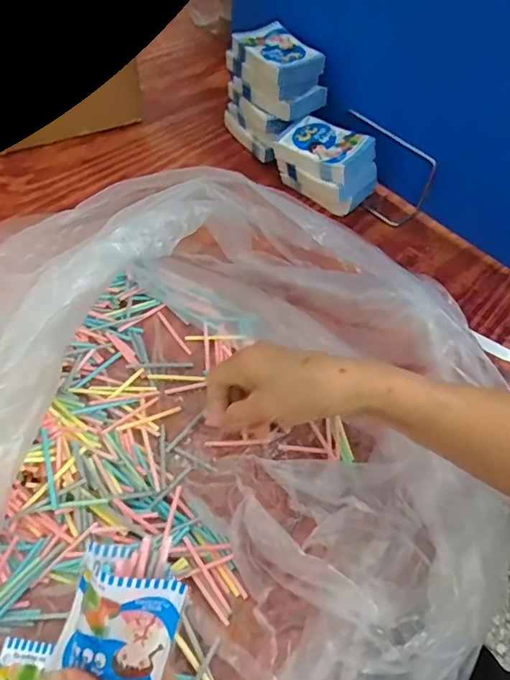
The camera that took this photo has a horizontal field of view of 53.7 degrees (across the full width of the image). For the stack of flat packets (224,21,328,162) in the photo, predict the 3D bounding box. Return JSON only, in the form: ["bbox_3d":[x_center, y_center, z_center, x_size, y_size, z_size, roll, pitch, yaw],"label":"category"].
[{"bbox_3d":[0.027,-0.325,0.677,0.084,0.135,0.126,-24,59,-21],"label":"stack of flat packets"}]

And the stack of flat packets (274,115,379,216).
[{"bbox_3d":[0.089,-0.221,0.642,0.122,0.076,0.081,37,59,21],"label":"stack of flat packets"}]

